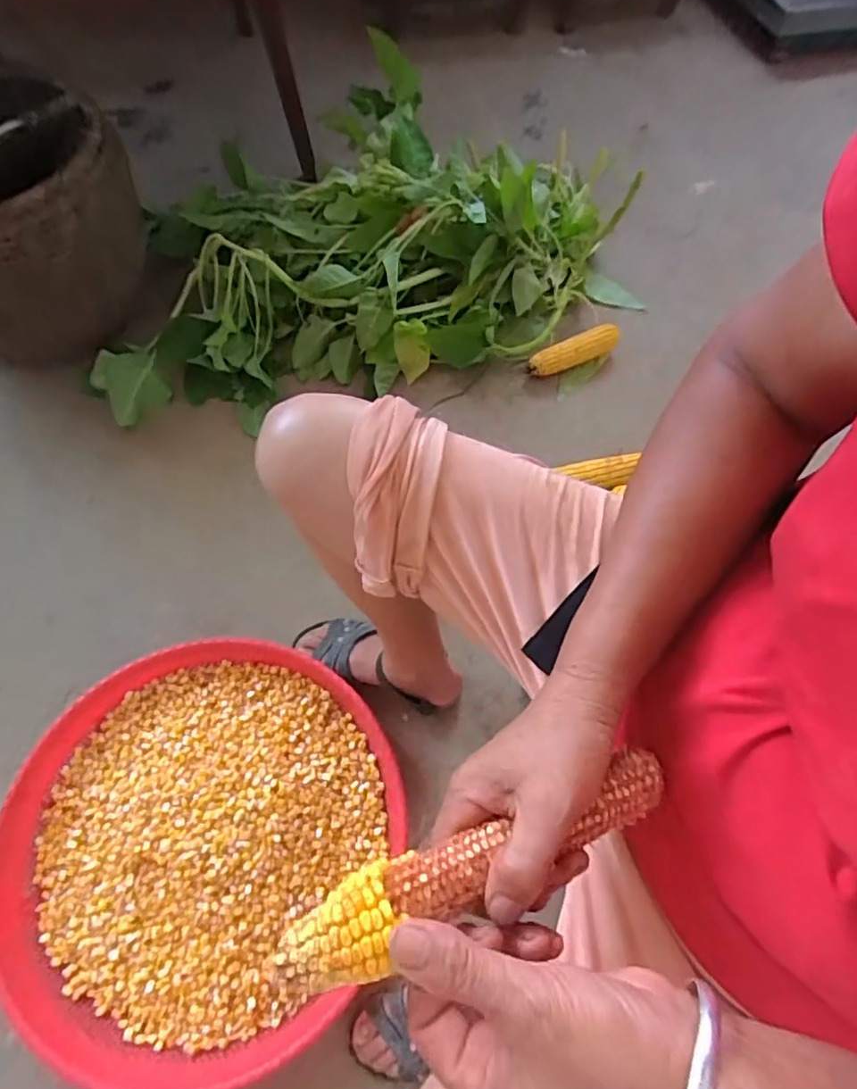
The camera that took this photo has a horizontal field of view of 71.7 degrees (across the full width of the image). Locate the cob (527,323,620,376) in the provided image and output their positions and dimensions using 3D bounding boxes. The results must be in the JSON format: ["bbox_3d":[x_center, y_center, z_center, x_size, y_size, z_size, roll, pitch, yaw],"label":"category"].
[{"bbox_3d":[0.266,-0.356,1.074,0.197,0.036,0.049,-24,68,-13],"label":"cob"}]

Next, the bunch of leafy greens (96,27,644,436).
[{"bbox_3d":[-0.117,-0.542,1.065,0.934,0.215,0.496,-16,66,-10],"label":"bunch of leafy greens"}]

